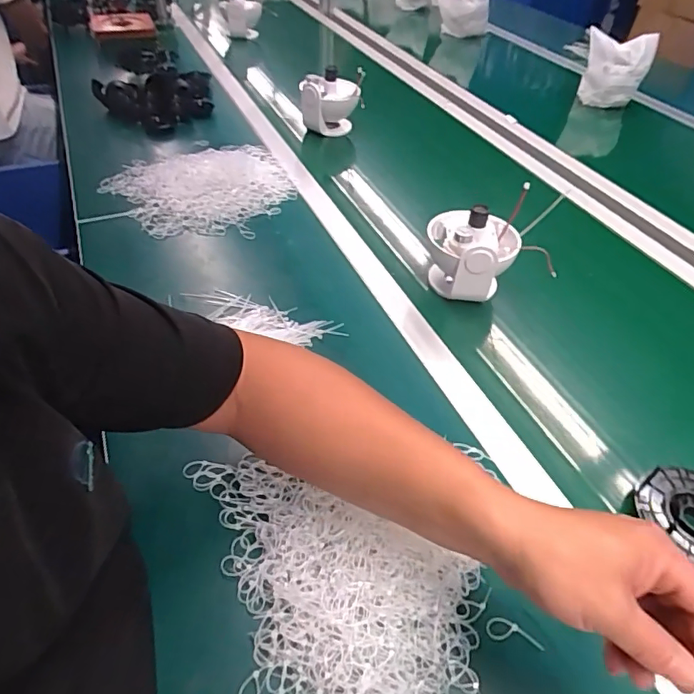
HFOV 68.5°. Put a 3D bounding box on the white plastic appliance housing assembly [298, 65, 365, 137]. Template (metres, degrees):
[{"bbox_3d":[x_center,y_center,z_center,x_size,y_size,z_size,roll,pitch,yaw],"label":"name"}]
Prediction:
[{"bbox_3d":[-0.033,-0.481,1.029,0.119,0.122,0.080,-5,46,-8],"label":"white plastic appliance housing assembly"}]

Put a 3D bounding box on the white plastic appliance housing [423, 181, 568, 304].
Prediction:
[{"bbox_3d":[0.174,-0.125,0.685,0.117,0.120,0.116,-15,48,-17],"label":"white plastic appliance housing"}]

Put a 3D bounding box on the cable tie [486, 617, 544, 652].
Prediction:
[{"bbox_3d":[0.129,0.220,0.393,0.043,0.004,0.016,9,46,6],"label":"cable tie"}]

